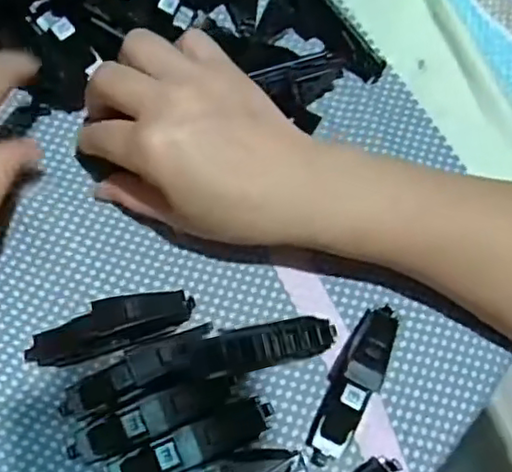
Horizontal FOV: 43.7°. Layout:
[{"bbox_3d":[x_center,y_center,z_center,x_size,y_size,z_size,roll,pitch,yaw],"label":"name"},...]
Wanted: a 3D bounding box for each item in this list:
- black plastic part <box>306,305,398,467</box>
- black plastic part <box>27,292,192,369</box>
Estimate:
[{"bbox_3d":[0.047,0.068,0.303,0.021,0.021,0.079,28,71,8],"label":"black plastic part"},{"bbox_3d":[-0.070,0.044,0.306,0.079,0.021,0.021,-16,71,-8],"label":"black plastic part"}]

